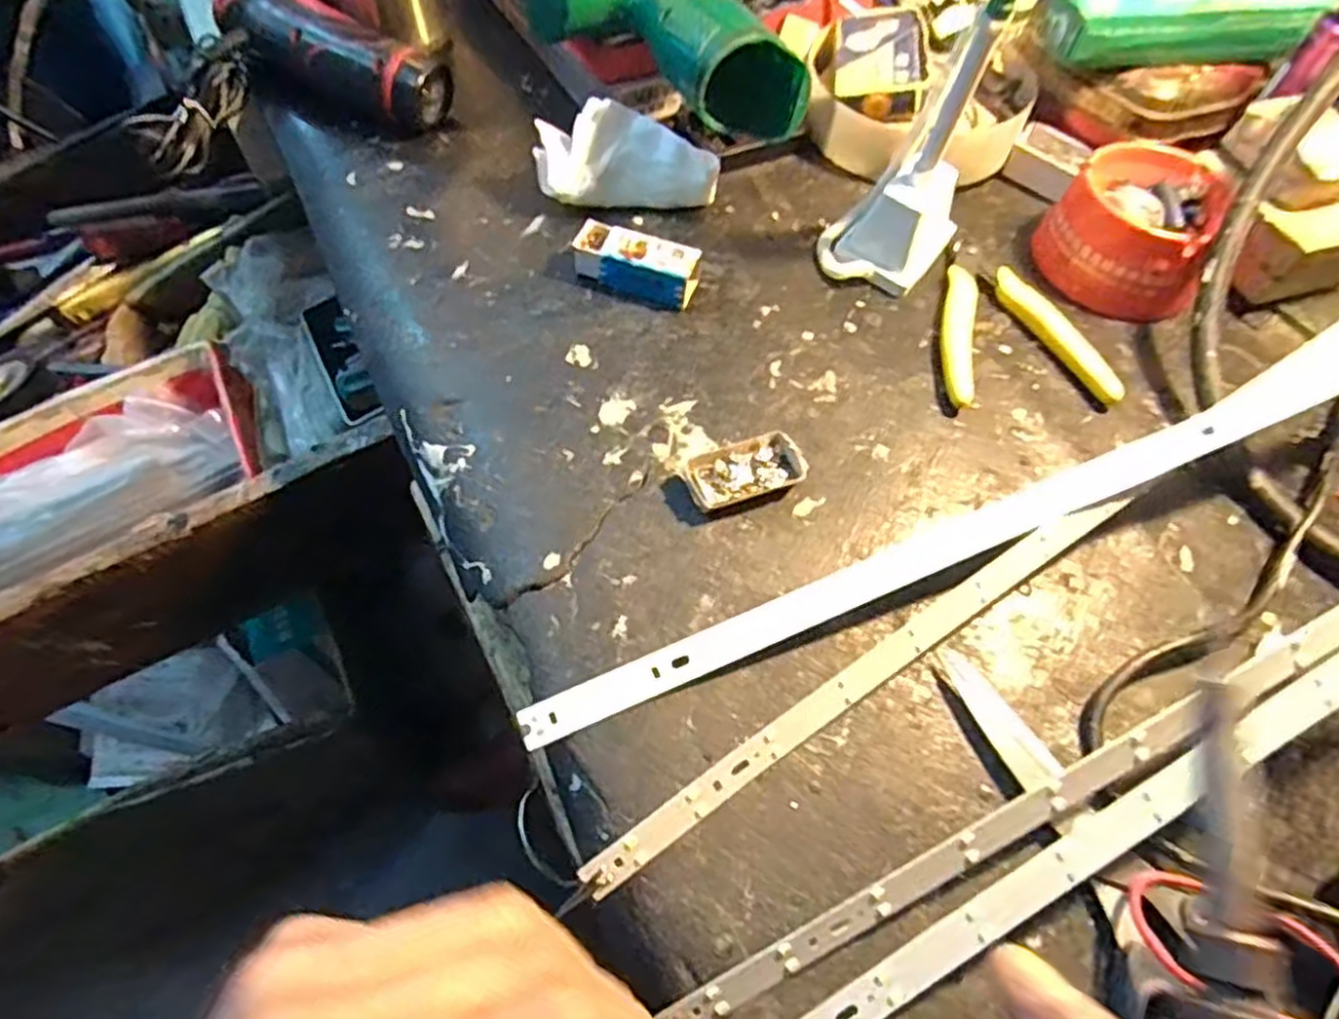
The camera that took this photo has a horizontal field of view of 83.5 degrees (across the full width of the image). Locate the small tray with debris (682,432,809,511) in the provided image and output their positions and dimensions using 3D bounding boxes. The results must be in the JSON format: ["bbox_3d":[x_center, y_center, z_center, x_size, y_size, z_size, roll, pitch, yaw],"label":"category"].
[{"bbox_3d":[0.031,-0.016,0.322,0.050,0.010,0.026,-19,63,-13],"label":"small tray with debris"}]

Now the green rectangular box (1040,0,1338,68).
[{"bbox_3d":[0.274,-0.261,0.400,0.138,0.030,0.033,0,61,-3],"label":"green rectangular box"}]

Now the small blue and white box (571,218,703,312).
[{"bbox_3d":[-0.017,-0.121,0.374,0.060,0.020,0.027,23,62,10],"label":"small blue and white box"}]

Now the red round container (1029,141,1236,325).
[{"bbox_3d":[0.246,-0.149,0.395,0.081,0.046,0.089,1,61,-2],"label":"red round container"}]

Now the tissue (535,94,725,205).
[{"bbox_3d":[-0.023,-0.184,0.399,0.094,0.042,0.036,-5,61,-6],"label":"tissue"}]

